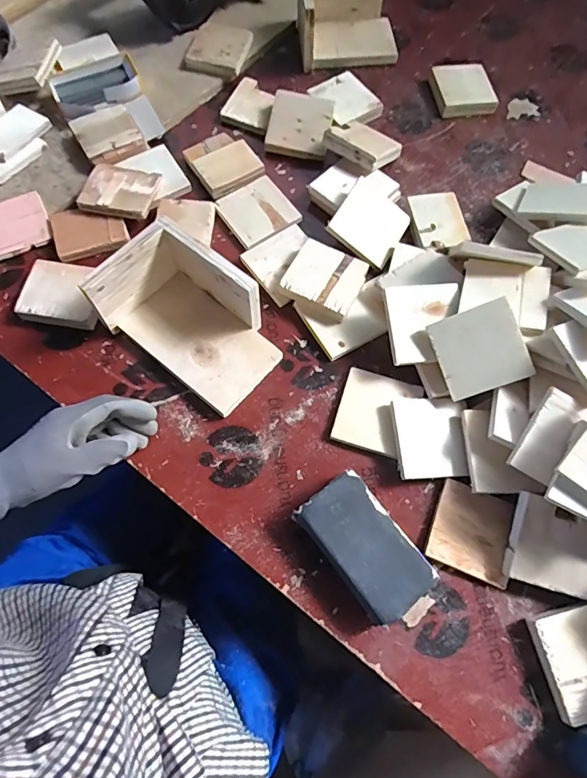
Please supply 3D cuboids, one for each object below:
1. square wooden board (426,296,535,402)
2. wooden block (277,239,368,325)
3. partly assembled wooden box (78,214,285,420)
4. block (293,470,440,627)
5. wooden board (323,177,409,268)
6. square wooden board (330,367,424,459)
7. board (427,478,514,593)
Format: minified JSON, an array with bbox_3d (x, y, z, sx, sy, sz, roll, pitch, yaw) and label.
[{"bbox_3d":[0.204,-0.042,0.497,0.087,0.004,0.089,-21,89,16],"label":"square wooden board"},{"bbox_3d":[0.039,-0.136,0.570,0.090,0.021,0.085,29,72,10],"label":"wooden block"},{"bbox_3d":[-0.112,-0.082,0.518,0.192,0.094,0.127,35,73,10],"label":"partly assembled wooden box"},{"bbox_3d":[0.071,0.159,0.463,0.076,0.038,0.134,-36,74,-13],"label":"block"},{"bbox_3d":[0.102,-0.220,0.601,0.089,0.007,0.101,37,71,-10],"label":"wooden board"},{"bbox_3d":[0.095,0.027,0.526,0.084,0.011,0.091,17,70,6],"label":"square wooden board"},{"bbox_3d":[0.190,0.152,0.484,0.083,0.013,0.085,21,71,7],"label":"board"}]

